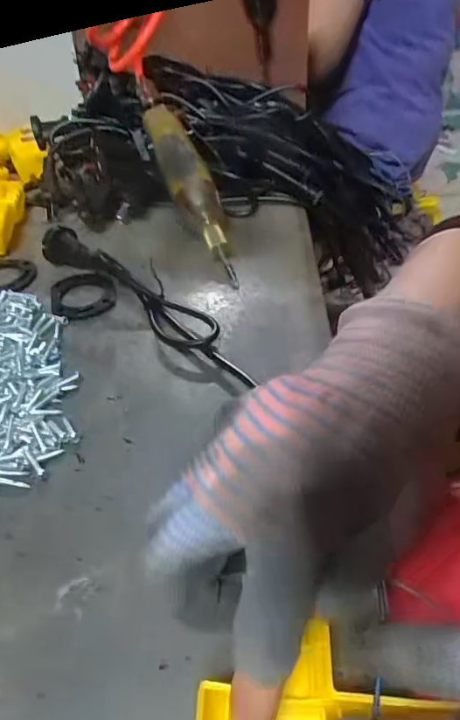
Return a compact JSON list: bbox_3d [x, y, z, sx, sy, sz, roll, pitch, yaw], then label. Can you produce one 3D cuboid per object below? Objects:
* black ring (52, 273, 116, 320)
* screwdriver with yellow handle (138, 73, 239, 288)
[{"bbox_3d":[-0.118,-0.053,0.401,0.050,0.004,0.054,-1,43,1],"label":"black ring"},{"bbox_3d":[-0.043,-0.175,0.456,0.038,0.036,0.253,-17,67,-15],"label":"screwdriver with yellow handle"}]

